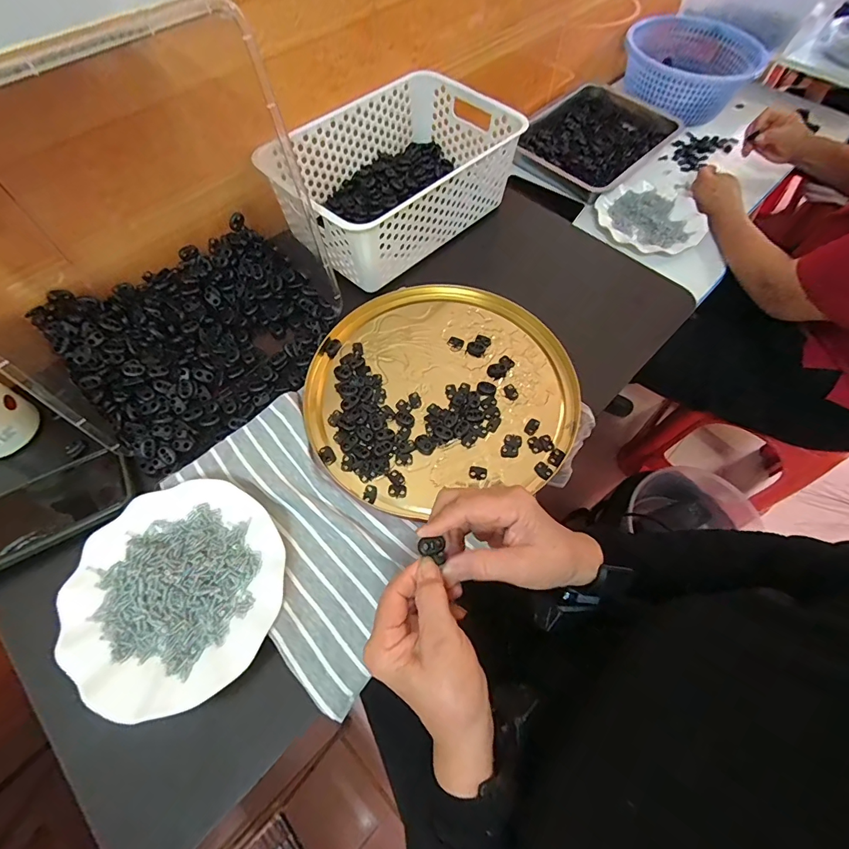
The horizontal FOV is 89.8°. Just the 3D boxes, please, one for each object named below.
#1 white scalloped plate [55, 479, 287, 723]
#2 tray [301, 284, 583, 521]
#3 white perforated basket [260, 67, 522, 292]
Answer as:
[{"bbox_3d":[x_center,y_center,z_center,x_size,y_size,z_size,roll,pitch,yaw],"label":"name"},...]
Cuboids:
[{"bbox_3d":[-0.215,0.141,0.372,0.177,0.013,0.179,0,62,-1],"label":"white scalloped plate"},{"bbox_3d":[0.014,-0.049,0.481,0.290,0.013,0.272,0,62,-1],"label":"tray"},{"bbox_3d":[-0.040,-0.329,0.570,0.303,0.101,0.200,-41,70,-20],"label":"white perforated basket"}]

